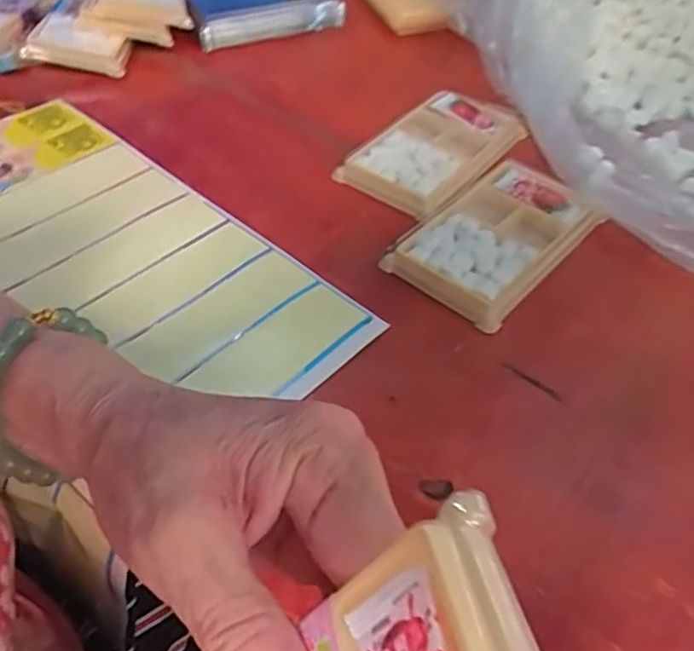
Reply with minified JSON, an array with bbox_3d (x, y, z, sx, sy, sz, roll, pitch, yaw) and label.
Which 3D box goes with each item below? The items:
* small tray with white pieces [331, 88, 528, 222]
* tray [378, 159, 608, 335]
[{"bbox_3d":[0.065,-0.131,0.461,0.082,0.016,0.143,30,55,23],"label":"small tray with white pieces"},{"bbox_3d":[0.094,-0.058,0.396,0.082,0.011,0.134,35,57,25],"label":"tray"}]

